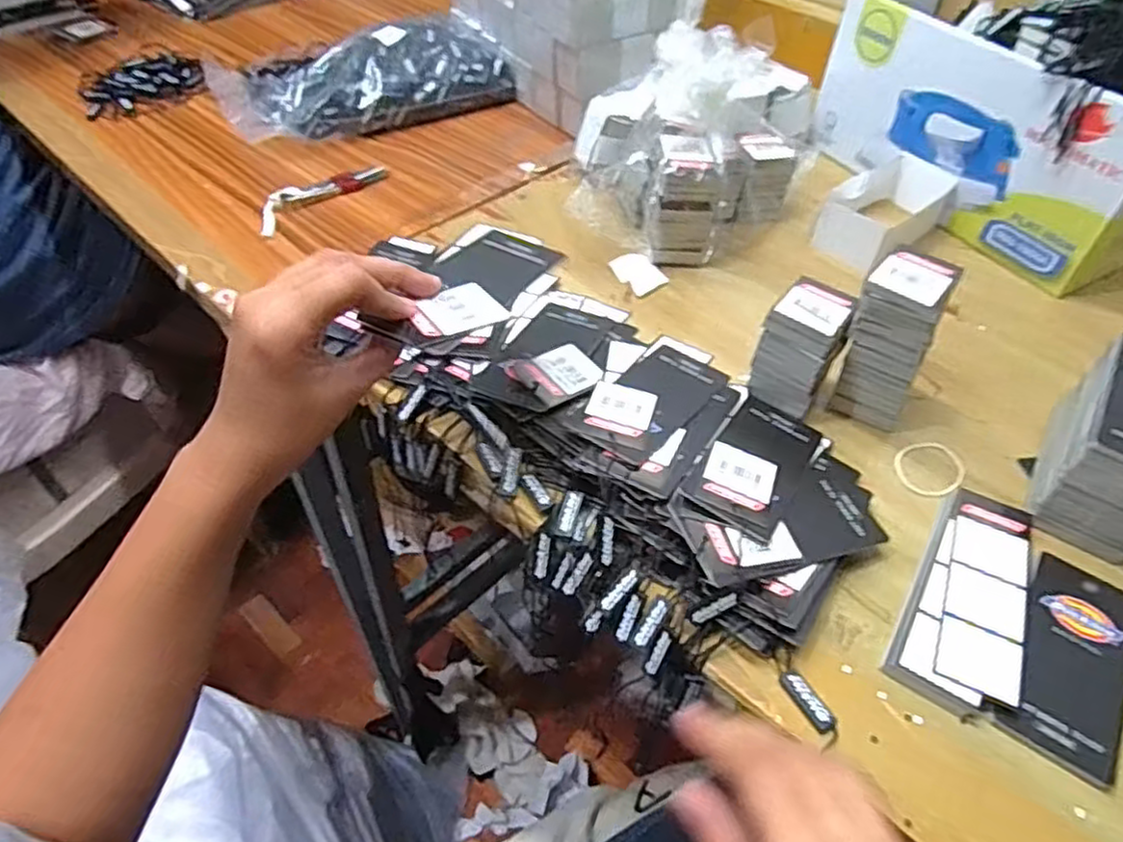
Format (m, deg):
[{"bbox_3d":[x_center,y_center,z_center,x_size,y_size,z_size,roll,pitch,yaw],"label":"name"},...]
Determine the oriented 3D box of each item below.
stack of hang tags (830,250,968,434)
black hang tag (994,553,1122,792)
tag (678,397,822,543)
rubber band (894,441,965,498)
[{"bbox_3d":[0.192,-0.048,0.412,0.047,0.086,0.051,28,53,21],"label":"stack of hang tags"},{"bbox_3d":[0.242,0.111,0.334,0.050,0.007,0.109,32,53,16],"label":"black hang tag"},{"bbox_3d":[0.106,0.021,0.383,0.049,0.005,0.107,31,41,15],"label":"tag"},{"bbox_3d":[0.215,0.028,0.414,0.038,0.004,0.045,24,51,20],"label":"rubber band"}]

